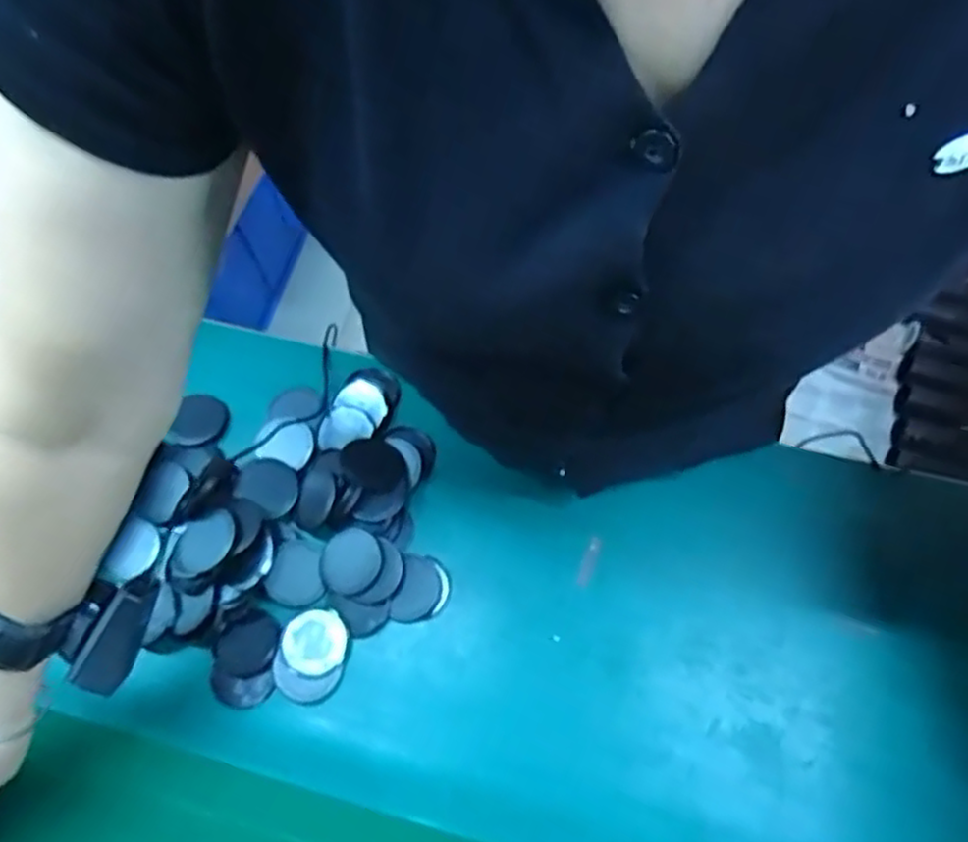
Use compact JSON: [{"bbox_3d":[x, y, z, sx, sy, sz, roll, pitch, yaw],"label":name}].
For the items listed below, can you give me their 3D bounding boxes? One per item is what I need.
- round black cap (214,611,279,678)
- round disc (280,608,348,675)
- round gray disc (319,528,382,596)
[{"bbox_3d":[-0.180,0.170,0.533,0.047,0.007,0.043,-1,67,3],"label":"round black cap"},{"bbox_3d":[-0.129,0.167,0.532,0.047,0.009,0.046,-1,67,3],"label":"round disc"},{"bbox_3d":[-0.105,0.111,0.552,0.047,0.011,0.049,-1,67,3],"label":"round gray disc"}]

